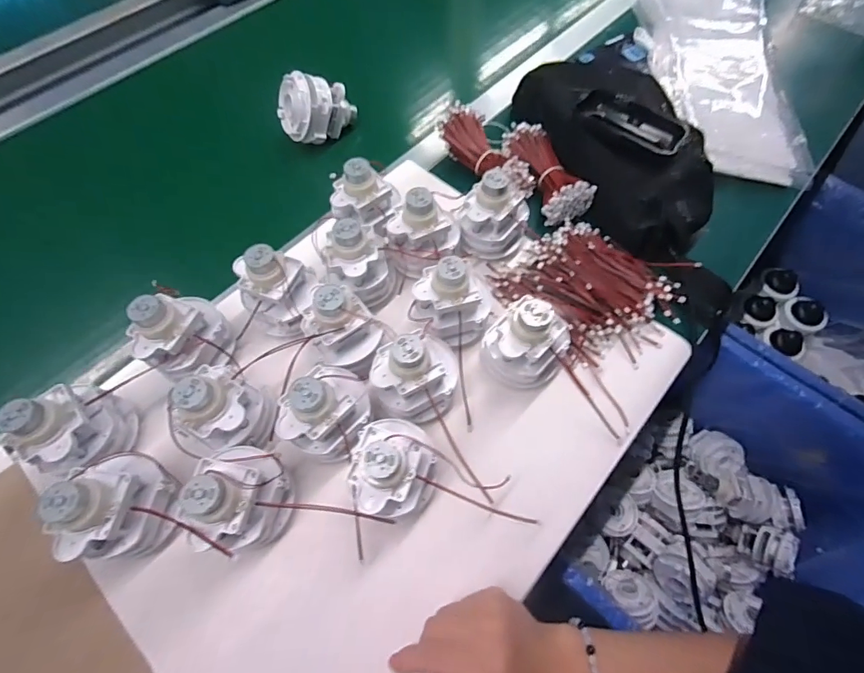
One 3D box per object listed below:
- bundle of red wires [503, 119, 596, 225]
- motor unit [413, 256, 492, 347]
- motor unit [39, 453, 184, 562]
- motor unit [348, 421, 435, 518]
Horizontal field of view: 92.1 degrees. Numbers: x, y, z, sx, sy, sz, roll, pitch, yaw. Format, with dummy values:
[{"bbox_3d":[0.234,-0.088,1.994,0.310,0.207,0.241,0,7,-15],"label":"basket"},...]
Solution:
[{"bbox_3d":[0.124,-0.182,0.459,0.055,0.039,0.121,-23,67,-11],"label":"bundle of red wires"},{"bbox_3d":[0.019,-0.028,0.365,0.068,0.076,0.059,2,65,1],"label":"motor unit"},{"bbox_3d":[-0.222,0.117,0.292,0.054,0.079,0.066,5,65,2],"label":"motor unit"},{"bbox_3d":[-0.028,0.097,0.302,0.058,0.075,0.063,0,65,0],"label":"motor unit"}]

